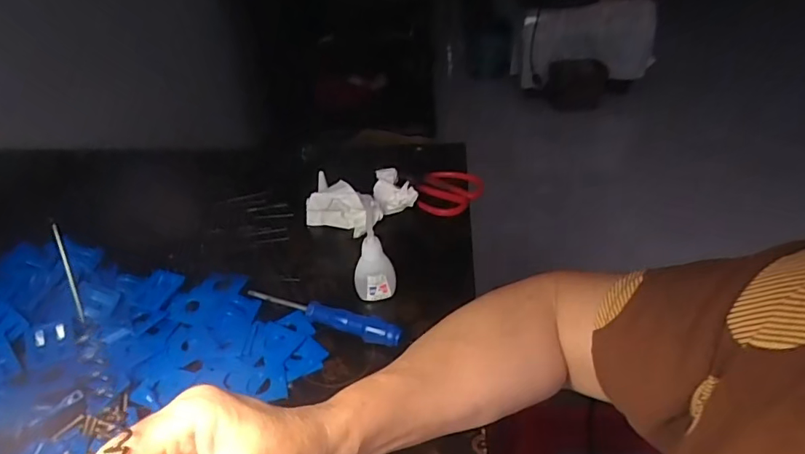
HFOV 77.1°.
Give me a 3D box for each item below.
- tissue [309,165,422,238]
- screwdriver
[{"bbox_3d":[-0.040,-0.029,0.530,0.114,0.054,0.055,-18,40,-19],"label":"tissue"},{"bbox_3d":[-0.070,0.076,0.431,0.147,0.019,0.015,11,39,18],"label":"screwdriver"}]

